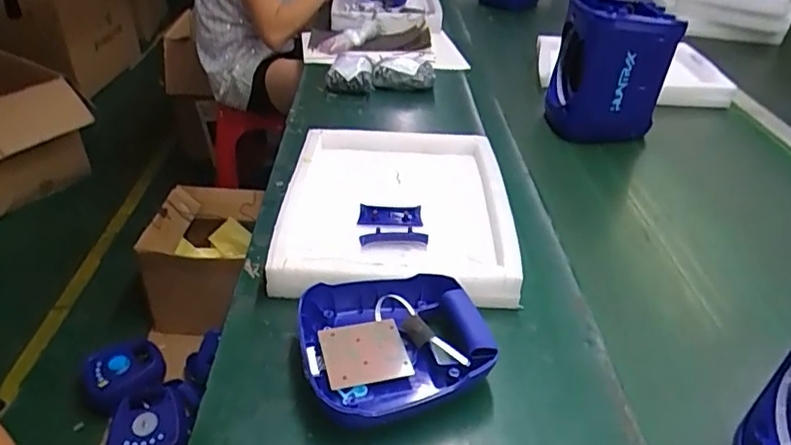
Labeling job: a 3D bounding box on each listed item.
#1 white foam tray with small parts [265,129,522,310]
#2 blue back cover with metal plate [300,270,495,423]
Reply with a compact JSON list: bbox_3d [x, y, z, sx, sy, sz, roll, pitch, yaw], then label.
[{"bbox_3d":[0.000,-0.031,0.763,0.290,0.040,0.367,3,35,-1],"label":"white foam tray with small parts"},{"bbox_3d":[-0.001,0.118,0.559,0.171,0.043,0.160,-7,37,-15],"label":"blue back cover with metal plate"}]

